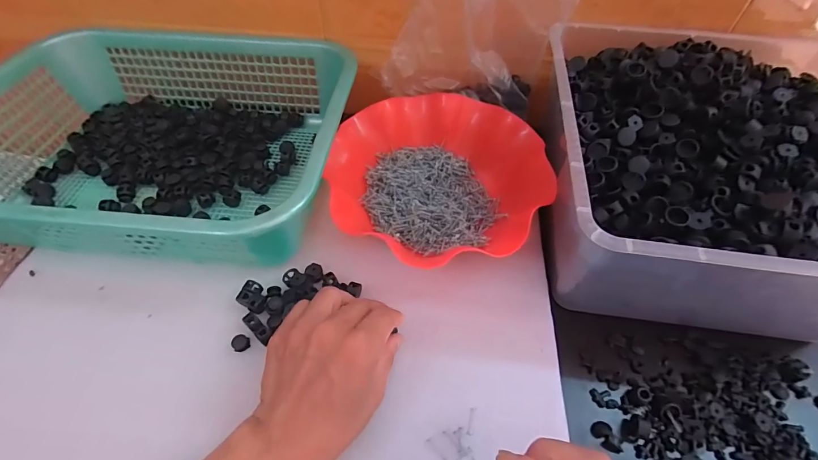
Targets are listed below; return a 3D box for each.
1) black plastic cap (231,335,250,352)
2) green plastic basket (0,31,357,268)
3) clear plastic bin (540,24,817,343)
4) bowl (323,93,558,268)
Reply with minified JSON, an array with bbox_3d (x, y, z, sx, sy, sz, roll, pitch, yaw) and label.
[{"bbox_3d":[-0.145,0.098,0.336,0.014,0.009,0.012,-30,59,-21],"label":"black plastic cap"},{"bbox_3d":[-0.256,-0.103,0.413,0.378,0.094,0.287,5,54,3],"label":"green plastic basket"},{"bbox_3d":[0.274,-0.059,0.374,0.287,0.139,0.300,7,54,4],"label":"clear plastic bin"},{"bbox_3d":[0.031,-0.061,0.414,0.211,0.058,0.205,1,54,-1],"label":"bowl"}]

